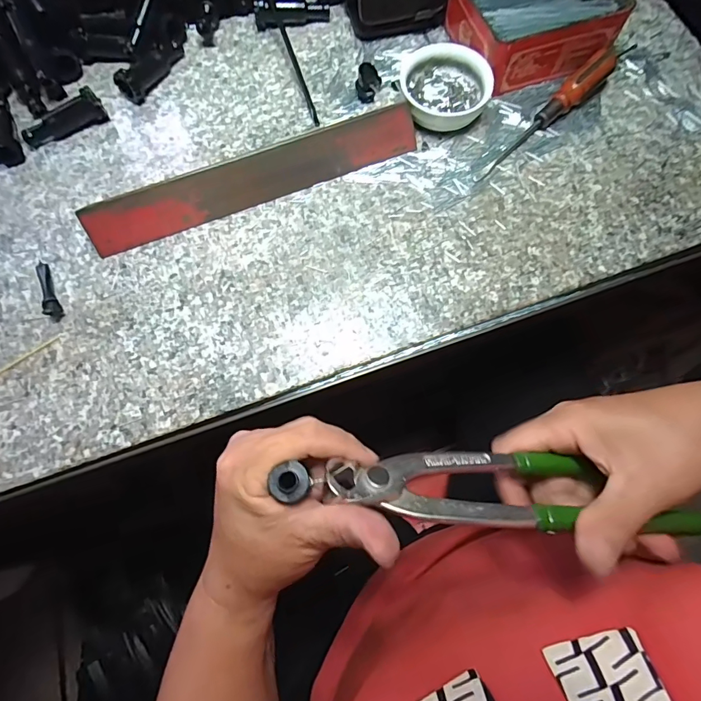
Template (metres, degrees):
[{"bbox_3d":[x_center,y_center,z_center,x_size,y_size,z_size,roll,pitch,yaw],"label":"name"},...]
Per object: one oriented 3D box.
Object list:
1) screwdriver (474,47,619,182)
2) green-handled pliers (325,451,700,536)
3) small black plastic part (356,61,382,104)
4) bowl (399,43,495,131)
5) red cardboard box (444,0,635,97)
[{"bbox_3d":[0.155,-0.187,0.350,0.145,0.029,0.021,-41,78,-12],"label":"screwdriver"},{"bbox_3d":[0.085,0.070,0.224,0.194,0.020,0.035,7,73,-9],"label":"green-handled pliers"},{"bbox_3d":[0.014,-0.221,0.367,0.017,0.024,0.018,23,74,8],"label":"small black plastic part"},{"bbox_3d":[0.076,-0.213,0.361,0.070,0.026,0.066,0,73,1],"label":"bowl"},{"bbox_3d":[0.153,-0.282,0.372,0.129,0.042,0.111,-18,73,-4],"label":"red cardboard box"}]

